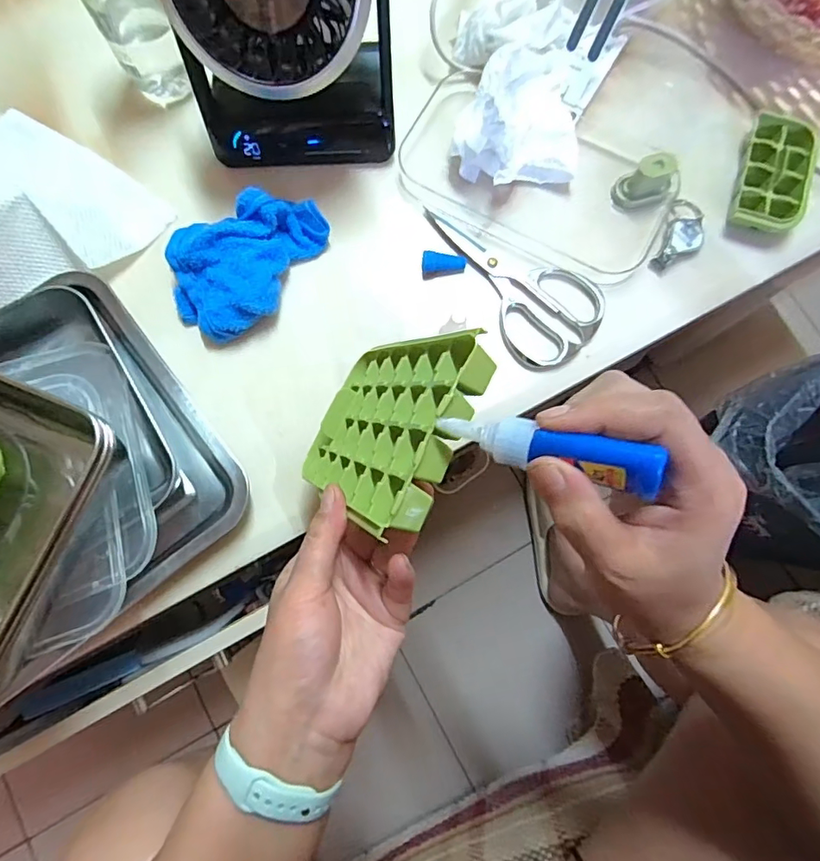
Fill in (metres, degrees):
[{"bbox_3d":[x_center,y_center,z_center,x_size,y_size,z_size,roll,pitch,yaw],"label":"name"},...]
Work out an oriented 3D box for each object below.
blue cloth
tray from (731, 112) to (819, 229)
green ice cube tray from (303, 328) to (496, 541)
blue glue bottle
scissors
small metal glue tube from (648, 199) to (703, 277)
[{"bbox_3d":[-0.145,-0.151,0.433,0.097,0.039,0.143,32,81,7],"label":"blue cloth"},{"bbox_3d":[0.328,-0.227,0.457,0.059,0.029,0.111,17,79,4],"label":"tray"},{"bbox_3d":[-0.014,-0.005,0.311,0.021,0.159,0.110,31,84,-25],"label":"green ice cube tray"},{"bbox_3d":[0.055,0.008,0.213,0.093,0.015,0.018,13,78,29],"label":"blue glue bottle"},{"bbox_3d":[0.090,-0.140,0.448,0.088,0.006,0.172,-37,80,-6],"label":"scissors"},{"bbox_3d":[0.241,-0.170,0.453,0.037,0.007,0.074,21,80,5],"label":"small metal glue tube"}]

